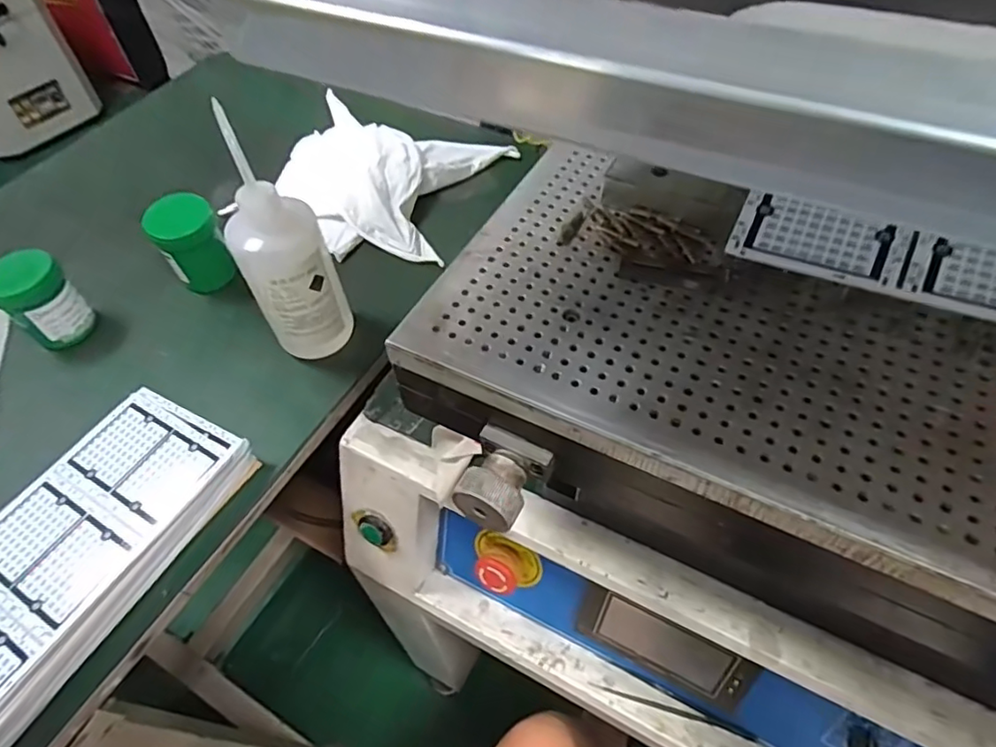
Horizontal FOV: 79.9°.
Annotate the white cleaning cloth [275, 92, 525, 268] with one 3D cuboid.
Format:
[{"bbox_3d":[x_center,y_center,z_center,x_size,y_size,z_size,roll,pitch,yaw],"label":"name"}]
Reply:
[{"bbox_3d":[-0.142,-0.230,0.701,0.251,0.060,0.246,12,54,11],"label":"white cleaning cloth"}]

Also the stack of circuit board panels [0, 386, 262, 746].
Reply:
[{"bbox_3d":[-0.314,0.133,0.438,0.129,0.045,0.258,24,57,20],"label":"stack of circuit board panels"}]

